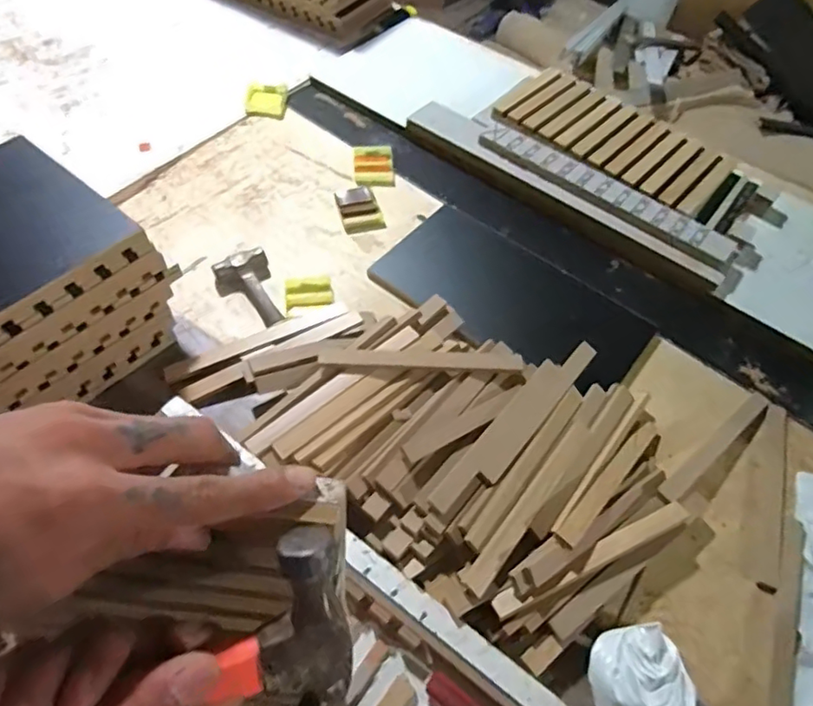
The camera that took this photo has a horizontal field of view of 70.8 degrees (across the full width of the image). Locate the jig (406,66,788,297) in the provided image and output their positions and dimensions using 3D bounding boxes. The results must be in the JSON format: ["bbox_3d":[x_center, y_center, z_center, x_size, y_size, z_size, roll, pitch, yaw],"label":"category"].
[{"bbox_3d":[0.308,-0.320,0.930,0.562,0.043,0.285,35,61,19],"label":"jig"}]

